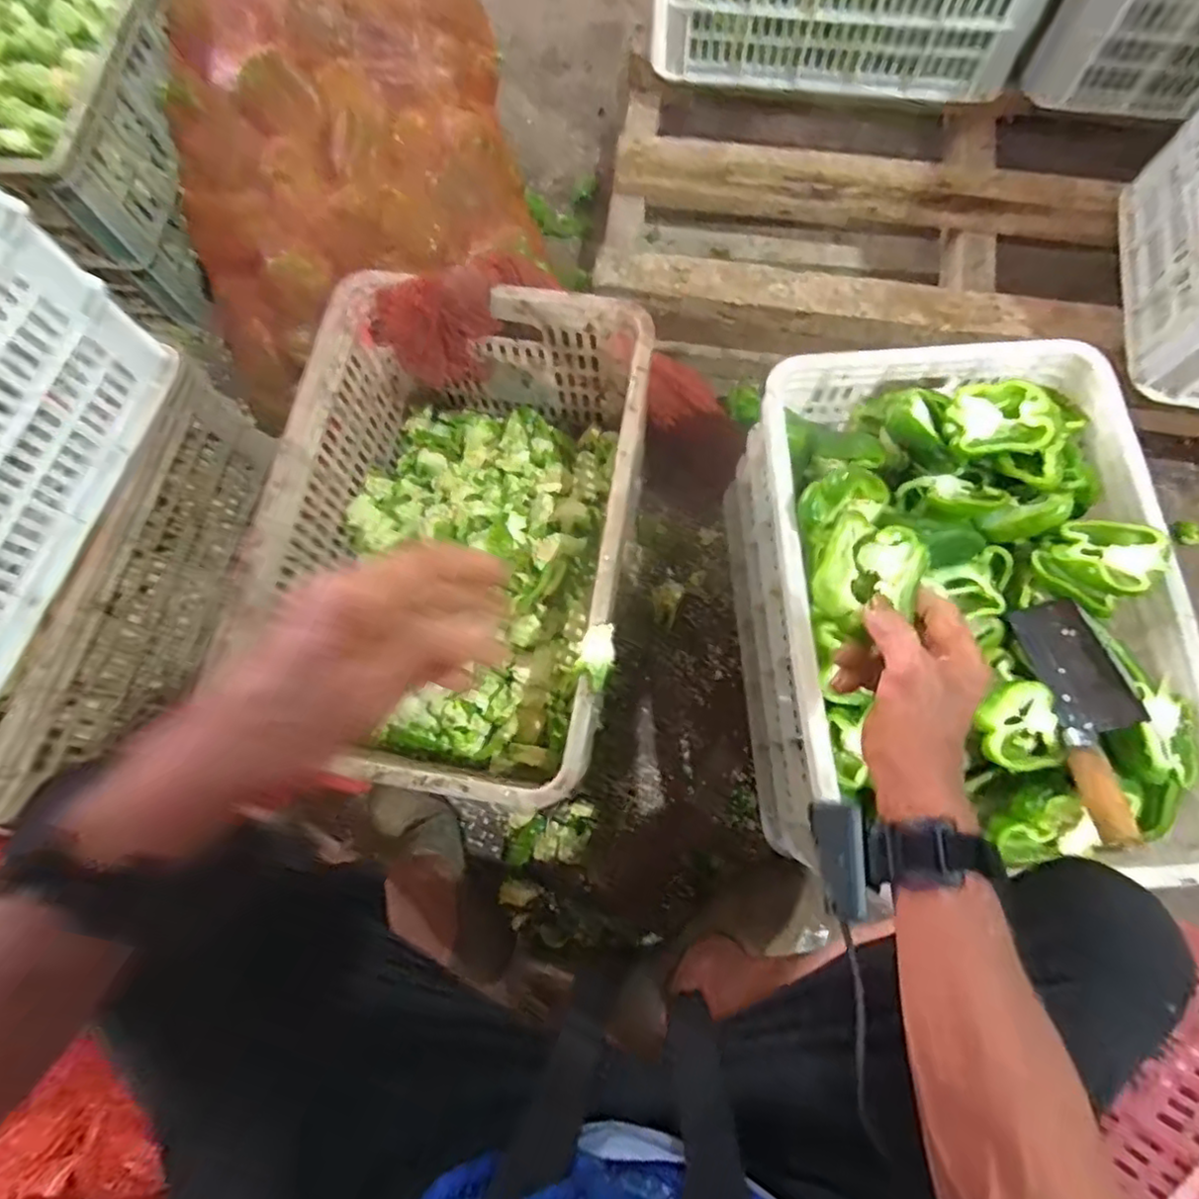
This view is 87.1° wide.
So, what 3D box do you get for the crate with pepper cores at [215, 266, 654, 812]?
[{"bbox_3d":[-0.153,-0.070,0.711,0.369,0.214,0.527,13,75,5],"label":"crate with pepper cores"}]

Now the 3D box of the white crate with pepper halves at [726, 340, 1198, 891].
[{"bbox_3d":[0.355,0.006,0.663,0.355,0.219,0.513,-4,75,0],"label":"white crate with pepper halves"}]

